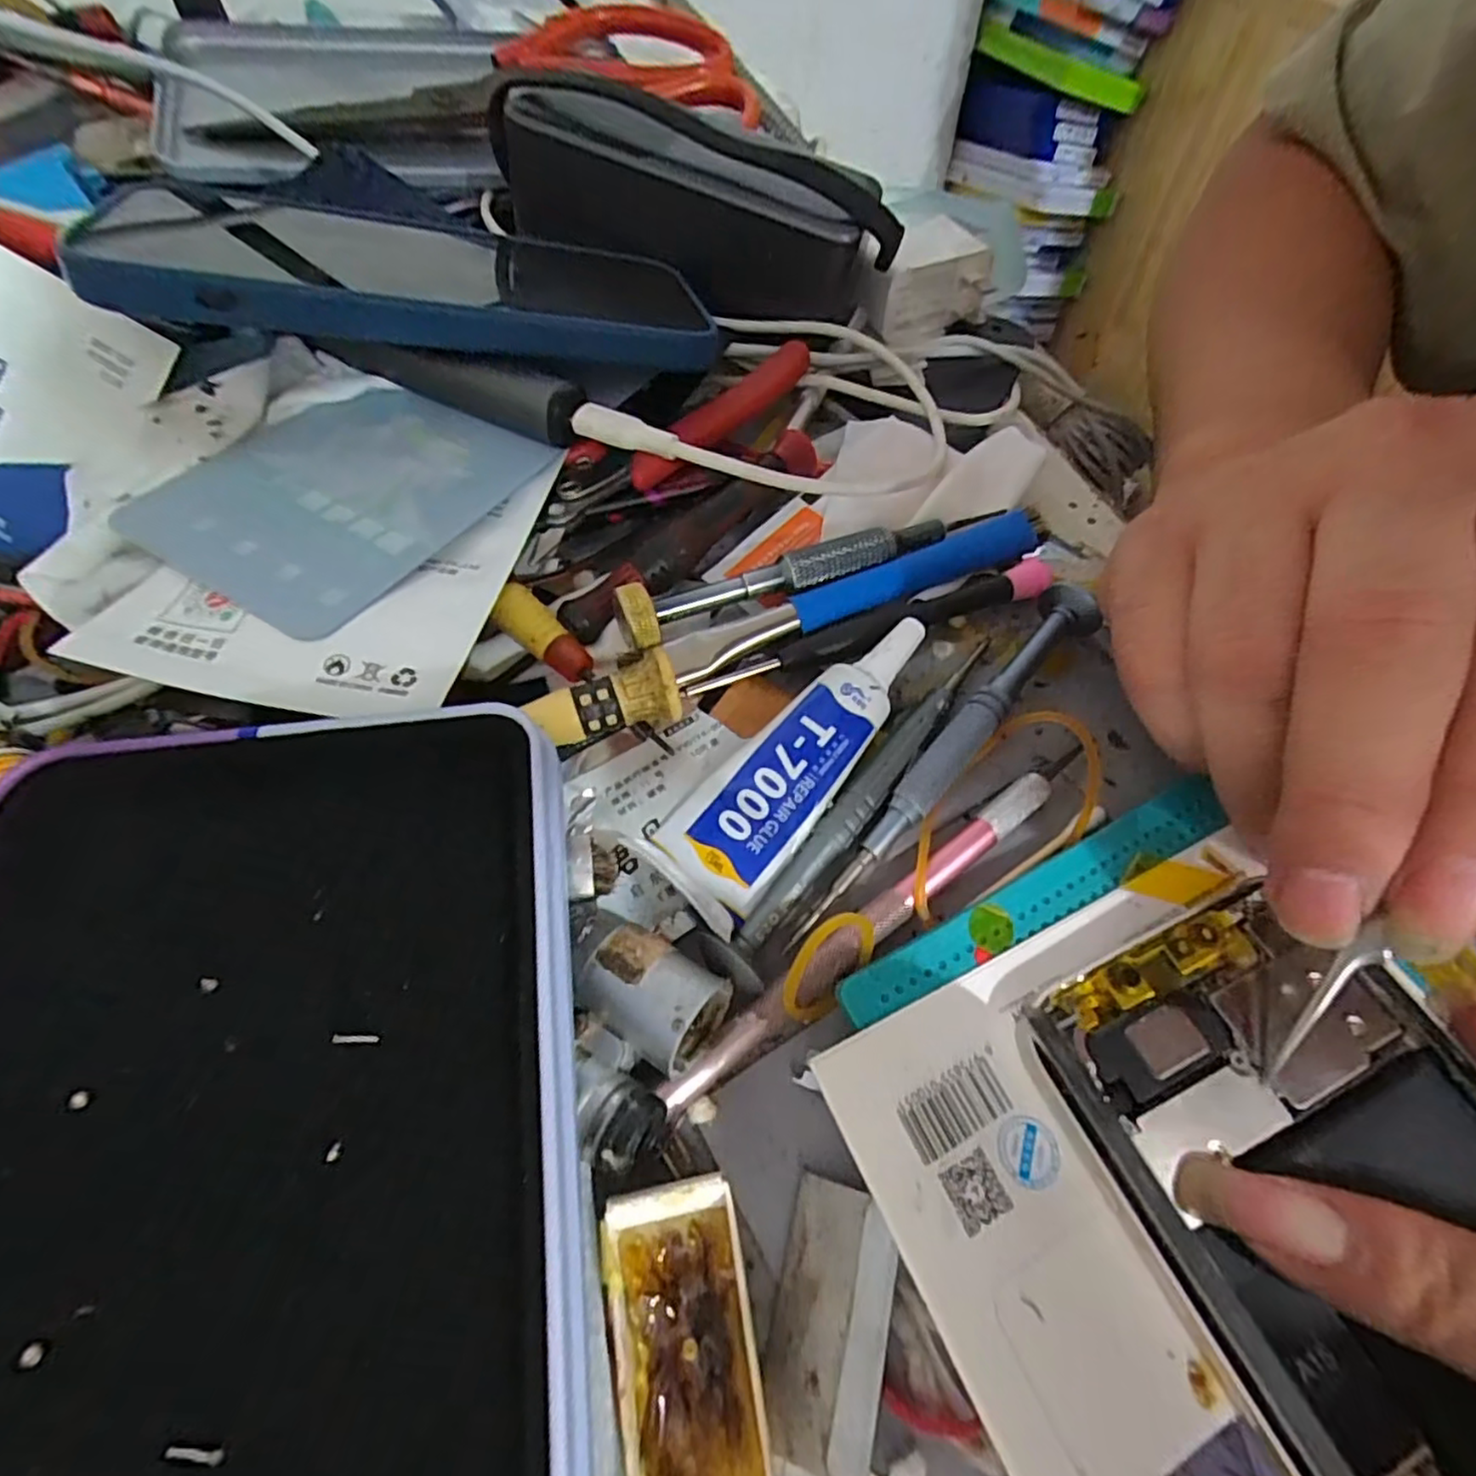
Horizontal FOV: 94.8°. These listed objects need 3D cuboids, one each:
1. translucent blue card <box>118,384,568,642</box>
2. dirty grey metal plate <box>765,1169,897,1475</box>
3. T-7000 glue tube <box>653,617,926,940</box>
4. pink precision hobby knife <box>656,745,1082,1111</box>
[{"bbox_3d":[-0.104,-0.068,0.182,0.069,0.006,0.089,33,64,18],"label":"translucent blue card"},{"bbox_3d":[0.016,0.099,0.116,0.018,0.006,0.038,13,60,7],"label":"dirty grey metal plate"},{"bbox_3d":[0.015,0.001,0.163,0.026,0.010,0.090,33,64,18],"label":"T-7000 glue tube"},{"bbox_3d":[0.034,0.039,0.152,0.121,0.008,0.008,-34,65,-19],"label":"pink precision hobby knife"}]

